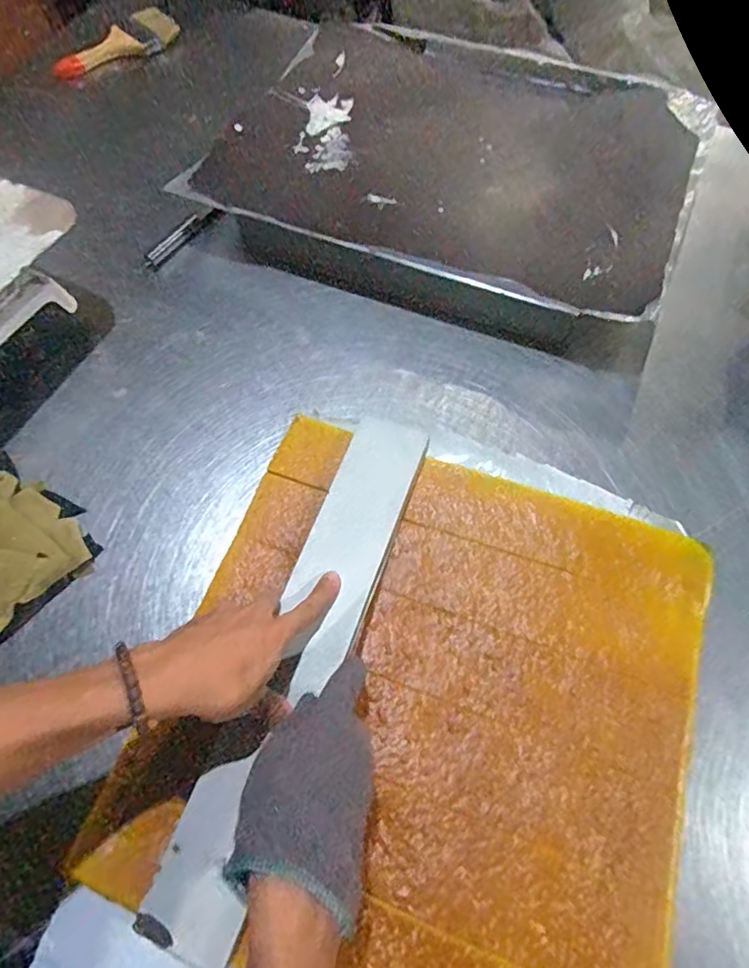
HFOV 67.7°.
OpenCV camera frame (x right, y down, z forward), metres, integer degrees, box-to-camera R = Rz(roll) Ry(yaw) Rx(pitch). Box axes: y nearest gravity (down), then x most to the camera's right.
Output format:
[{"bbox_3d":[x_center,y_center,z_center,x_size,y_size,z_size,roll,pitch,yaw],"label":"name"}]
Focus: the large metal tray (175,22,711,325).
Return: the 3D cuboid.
[{"bbox_3d":[0.106,-0.440,0.745,0.598,0.080,0.445,21,65,10],"label":"large metal tray"}]

